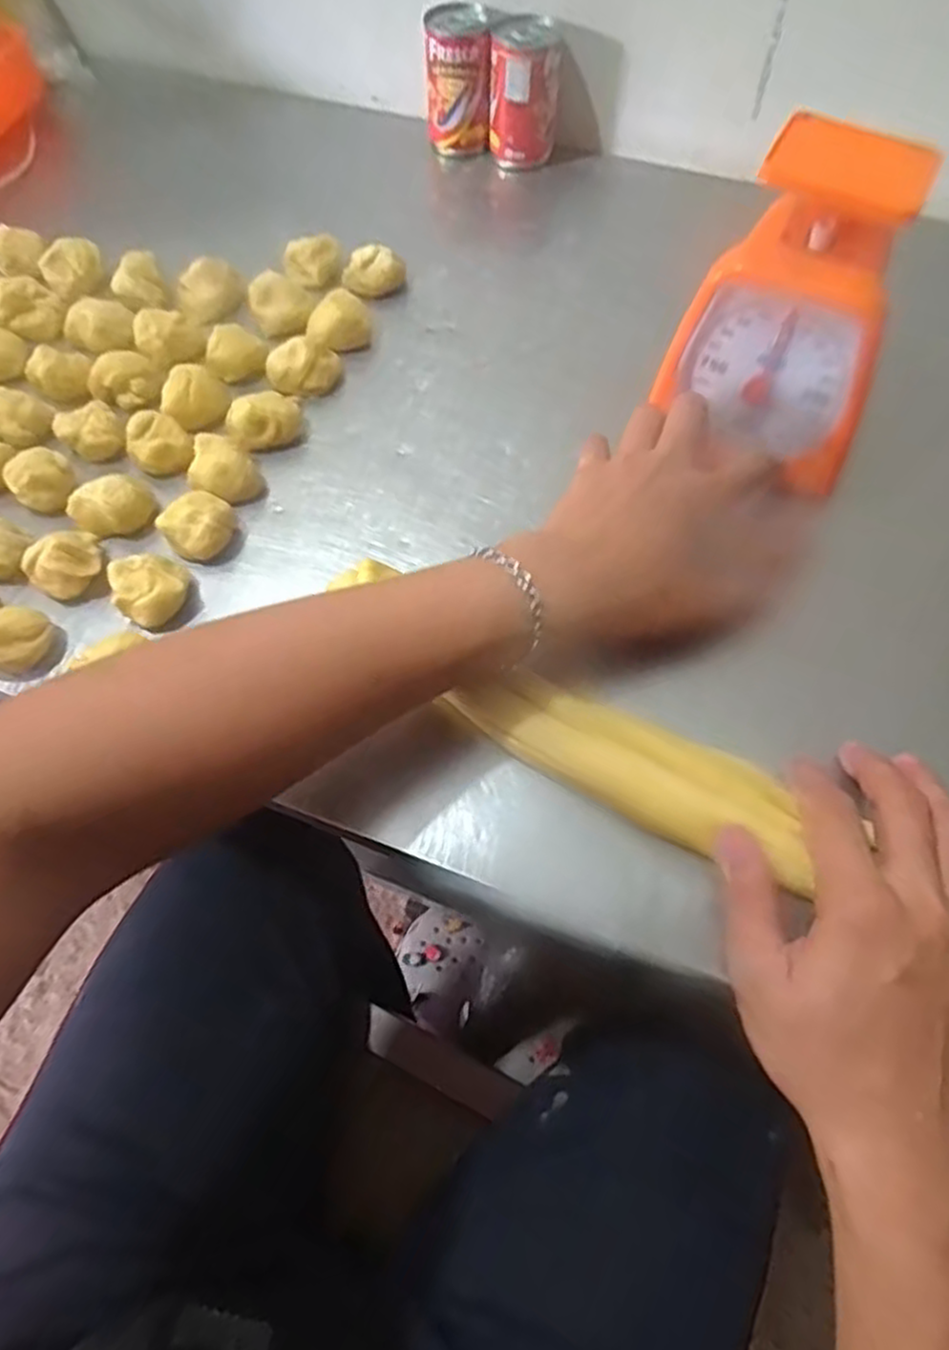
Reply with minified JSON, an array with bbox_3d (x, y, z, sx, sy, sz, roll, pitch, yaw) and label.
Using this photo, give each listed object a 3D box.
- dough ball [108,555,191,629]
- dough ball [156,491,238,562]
[{"bbox_3d":[-0.181,-0.046,0.429,0.039,0.028,0.038,-1,61,1],"label":"dough ball"},{"bbox_3d":[-0.164,-0.089,0.452,0.042,0.030,0.036,-28,64,-13],"label":"dough ball"}]

